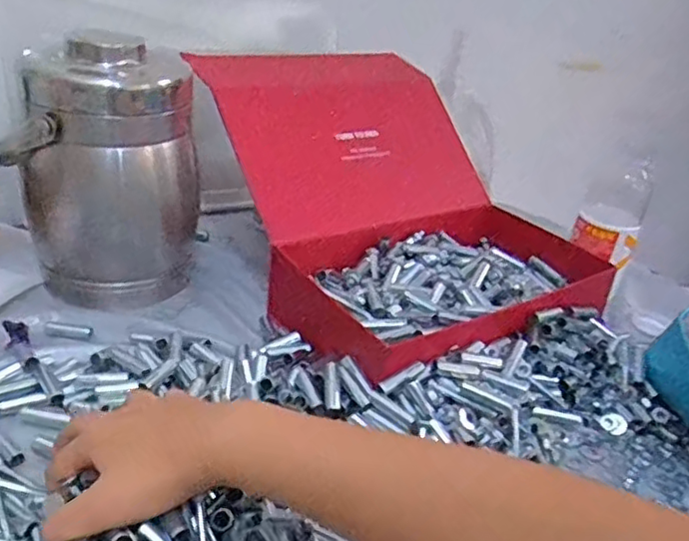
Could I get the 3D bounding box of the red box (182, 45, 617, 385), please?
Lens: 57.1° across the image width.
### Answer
[{"bbox_3d":[0.060,-0.085,0.657,0.313,0.168,0.369,-12,34,-31],"label":"red box"}]

